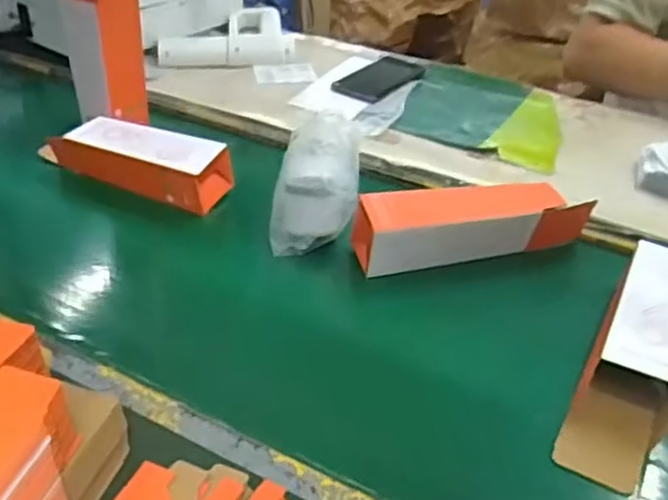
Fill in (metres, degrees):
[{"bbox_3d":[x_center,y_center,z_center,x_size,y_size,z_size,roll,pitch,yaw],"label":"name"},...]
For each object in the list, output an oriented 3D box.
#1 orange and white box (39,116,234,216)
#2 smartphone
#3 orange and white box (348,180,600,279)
[{"bbox_3d":[-0.225,-0.106,0.806,0.218,0.060,0.060,18,39,18],"label":"orange and white box"},{"bbox_3d":[0.070,-0.254,1.051,0.079,0.010,0.158,27,42,28],"label":"smartphone"},{"bbox_3d":[0.146,-0.027,0.714,0.246,0.055,0.058,-4,37,-11],"label":"orange and white box"}]

